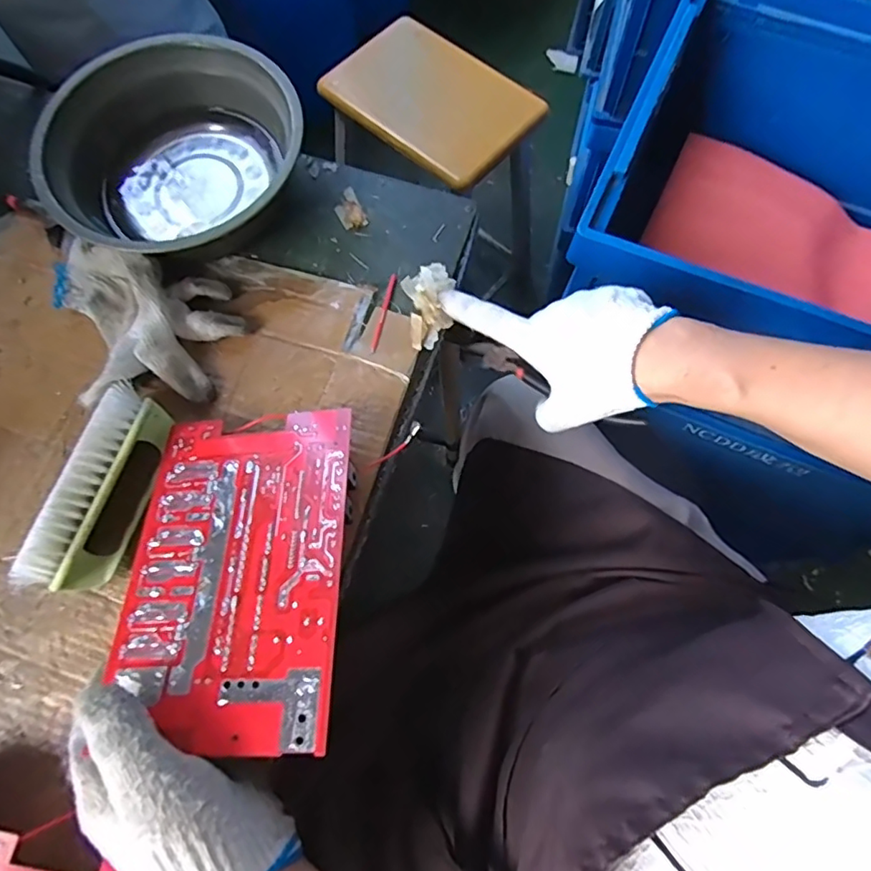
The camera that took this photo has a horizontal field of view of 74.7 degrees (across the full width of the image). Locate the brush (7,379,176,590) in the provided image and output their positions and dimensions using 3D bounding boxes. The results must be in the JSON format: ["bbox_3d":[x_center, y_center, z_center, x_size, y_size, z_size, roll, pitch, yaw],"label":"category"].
[{"bbox_3d":[-0.219,0.037,0.373,0.045,0.059,0.133,2,66,41],"label":"brush"}]

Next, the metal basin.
[{"bbox_3d":[-0.190,-0.204,0.437,0.182,0.072,0.165,-38,75,-11],"label":"metal basin"}]

